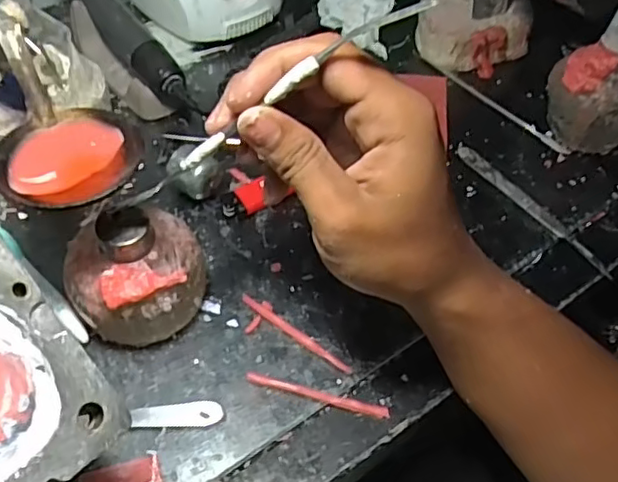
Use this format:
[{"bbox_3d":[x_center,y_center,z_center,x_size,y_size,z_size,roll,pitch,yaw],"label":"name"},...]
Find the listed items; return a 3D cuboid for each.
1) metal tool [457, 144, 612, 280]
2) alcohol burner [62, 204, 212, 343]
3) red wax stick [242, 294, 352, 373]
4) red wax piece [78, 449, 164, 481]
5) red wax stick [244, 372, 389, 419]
[{"bbox_3d":[0.156,-0.025,0.440,0.014,0.008,0.139,-29,59,-23],"label":"metal tool"},{"bbox_3d":[-0.095,0.018,0.348,0.072,0.072,0.060,-15,55,-14],"label":"alcohol burner"},{"bbox_3d":[-0.009,0.054,0.368,0.079,0.004,0.006,33,57,21],"label":"red wax stick"},{"bbox_3d":[-0.094,0.120,0.313,0.039,0.004,0.019,-13,54,-13],"label":"red wax piece"},{"bbox_3d":[0.005,0.085,0.345,0.079,0.005,0.006,13,53,6],"label":"red wax stick"}]

